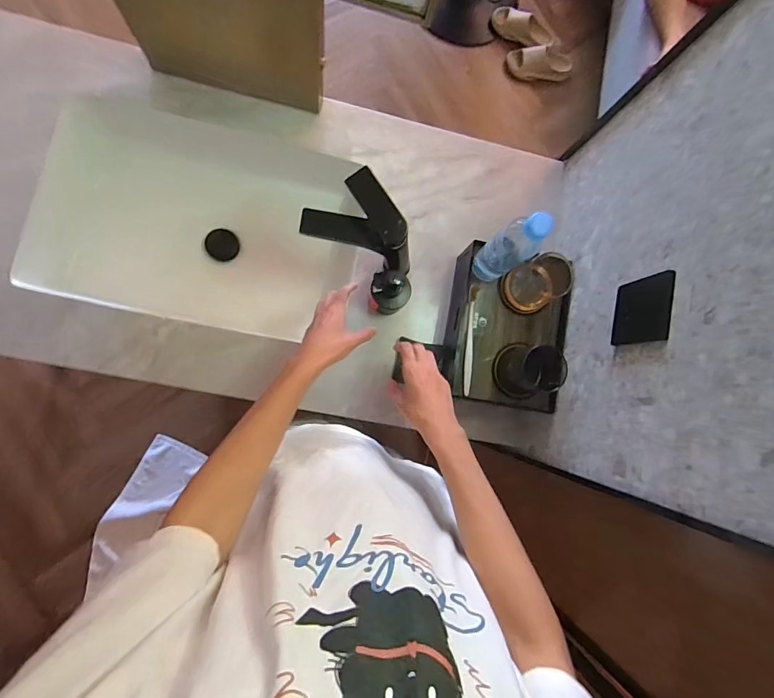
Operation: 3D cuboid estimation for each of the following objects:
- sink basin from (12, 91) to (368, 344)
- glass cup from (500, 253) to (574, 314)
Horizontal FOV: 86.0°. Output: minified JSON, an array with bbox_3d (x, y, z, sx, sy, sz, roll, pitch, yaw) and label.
[{"bbox_3d":[-0.341,-0.232,0.801,0.529,0.145,0.350,10,84,-7],"label":"sink basin"},{"bbox_3d":[0.241,-0.105,0.673,0.078,0.082,0.075,1,85,-8],"label":"glass cup"}]

